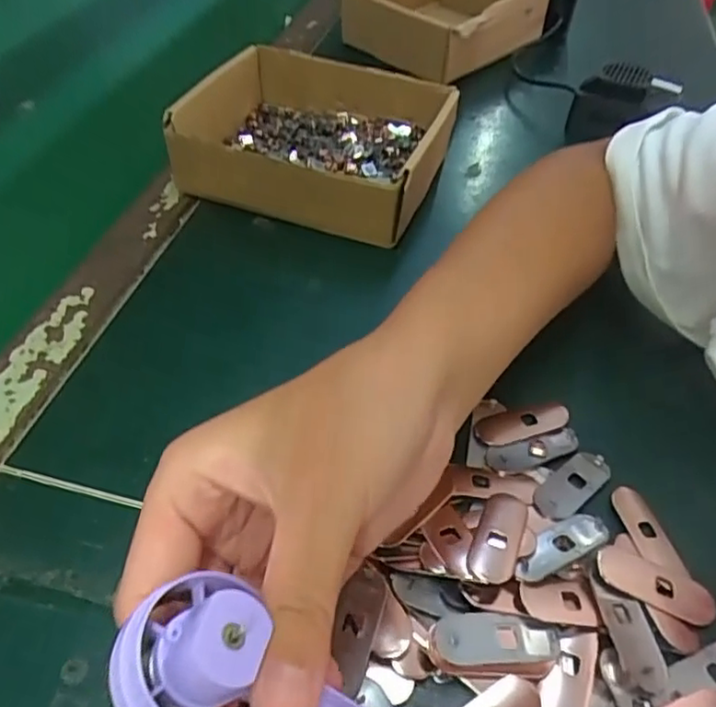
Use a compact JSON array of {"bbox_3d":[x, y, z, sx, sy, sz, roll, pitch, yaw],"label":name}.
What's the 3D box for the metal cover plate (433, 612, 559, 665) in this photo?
[{"bbox_3d":[0.053,0.109,0.240,0.048,0.008,0.019,3,48,0],"label":"metal cover plate"}]

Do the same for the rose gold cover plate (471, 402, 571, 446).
[{"bbox_3d":[0.083,0.035,0.319,0.052,0.004,0.017,-13,50,-14],"label":"rose gold cover plate"}]

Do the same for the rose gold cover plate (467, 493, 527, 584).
[{"bbox_3d":[0.059,0.077,0.266,0.018,0.004,0.053,20,31,15],"label":"rose gold cover plate"}]

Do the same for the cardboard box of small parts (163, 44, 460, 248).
[{"bbox_3d":[-0.026,-0.153,0.448,0.166,0.055,0.159,16,49,11],"label":"cardboard box of small parts"}]

